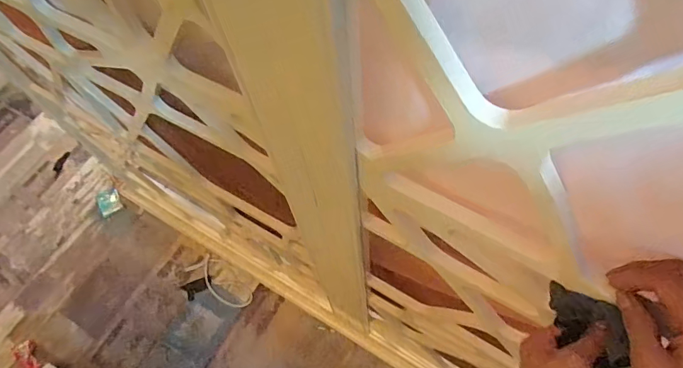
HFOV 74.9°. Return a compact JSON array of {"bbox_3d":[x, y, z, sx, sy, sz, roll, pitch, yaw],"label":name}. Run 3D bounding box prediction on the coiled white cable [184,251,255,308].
[{"bbox_3d":[-0.390,0.314,1.435,0.245,0.013,0.092,33,69,18],"label":"coiled white cable"}]

